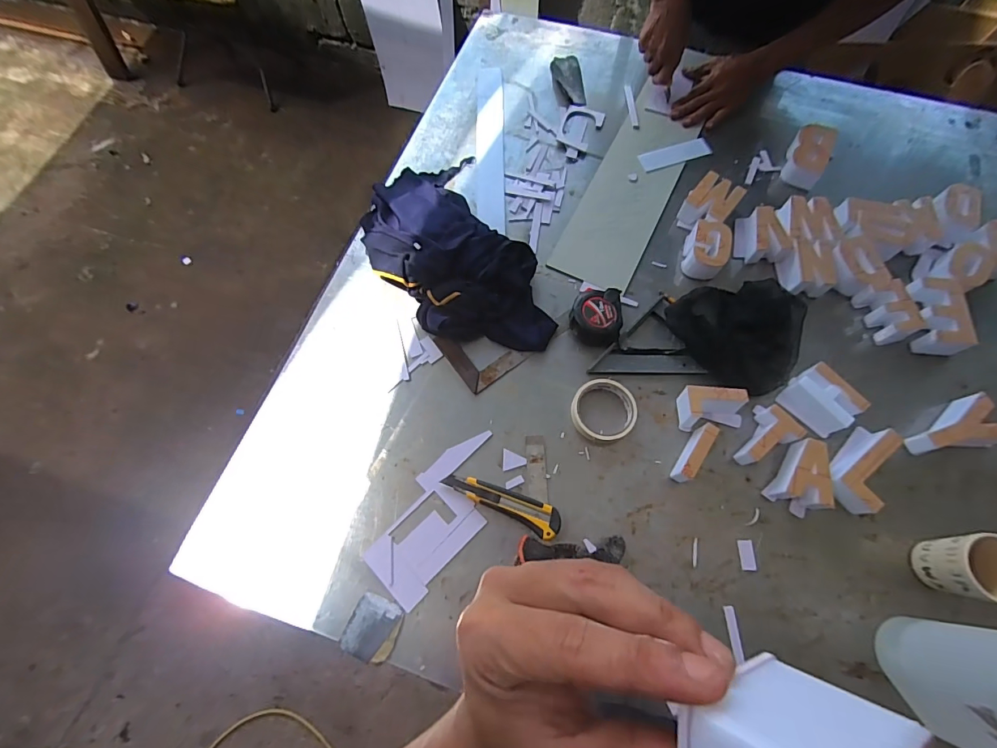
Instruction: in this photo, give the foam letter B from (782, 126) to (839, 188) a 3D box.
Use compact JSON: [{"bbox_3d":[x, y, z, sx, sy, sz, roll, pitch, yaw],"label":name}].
[{"bbox_3d":[0.549,-0.389,0.789,0.064,0.052,0.108,26,71,10],"label":"foam letter B"}]

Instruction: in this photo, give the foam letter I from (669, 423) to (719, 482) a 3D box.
[{"bbox_3d":[0.266,0.109,0.605,0.017,0.048,0.082,33,72,12],"label":"foam letter I"}]

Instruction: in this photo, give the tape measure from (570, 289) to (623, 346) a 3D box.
[{"bbox_3d":[0.151,-0.087,0.688,0.076,0.037,0.091,3,69,2],"label":"tape measure"}]

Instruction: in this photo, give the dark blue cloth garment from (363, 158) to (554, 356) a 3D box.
[{"bbox_3d":[-0.078,-0.199,0.713,0.221,0.070,0.416,-31,72,-11],"label":"dark blue cloth garment"}]

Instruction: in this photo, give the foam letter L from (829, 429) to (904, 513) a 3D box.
[{"bbox_3d":[0.490,0.130,0.595,0.126,0.051,0.060,-38,73,-13],"label":"foam letter L"}]

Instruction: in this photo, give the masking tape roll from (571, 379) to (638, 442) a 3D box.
[{"bbox_3d":[0.151,0.052,0.638,0.091,0.022,0.090,0,68,0],"label":"masking tape roll"}]

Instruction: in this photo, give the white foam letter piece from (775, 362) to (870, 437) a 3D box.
[{"bbox_3d":[0.459,0.035,0.630,0.063,0.043,0.084,-39,73,-14],"label":"white foam letter piece"}]

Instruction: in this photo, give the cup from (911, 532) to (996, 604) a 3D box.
[{"bbox_3d":[0.559,0.231,0.533,0.064,0.092,0.070,0,68,0],"label":"cup"}]

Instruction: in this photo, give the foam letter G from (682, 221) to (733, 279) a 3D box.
[{"bbox_3d":[0.338,-0.201,0.722,0.062,0.047,0.089,15,69,6],"label":"foam letter G"}]

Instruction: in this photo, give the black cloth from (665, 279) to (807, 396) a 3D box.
[{"bbox_3d":[0.383,-0.072,0.679,0.204,0.029,0.182,-30,71,-11],"label":"black cloth"}]

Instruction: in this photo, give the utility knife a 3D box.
[{"bbox_3d":[0.005,0.171,0.598,0.162,0.019,0.037,23,70,9],"label":"utility knife"}]

